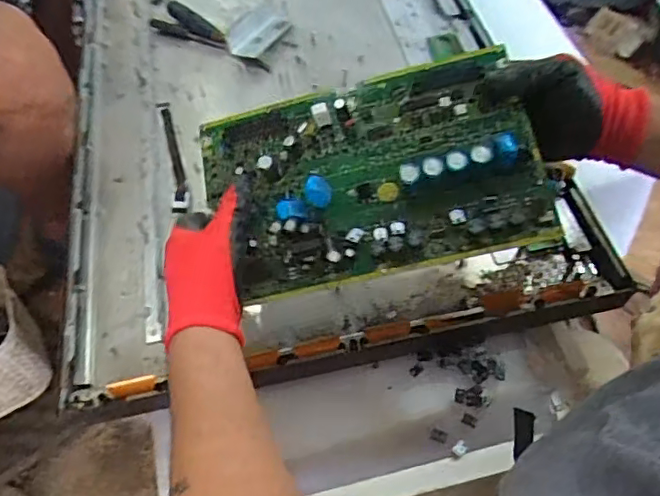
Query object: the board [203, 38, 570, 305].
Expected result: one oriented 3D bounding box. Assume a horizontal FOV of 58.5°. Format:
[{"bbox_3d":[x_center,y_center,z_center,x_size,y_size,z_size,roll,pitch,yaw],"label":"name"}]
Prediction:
[{"bbox_3d":[0.034,-0.066,0.512,0.280,0.041,0.184,-14,72,5],"label":"board"}]

